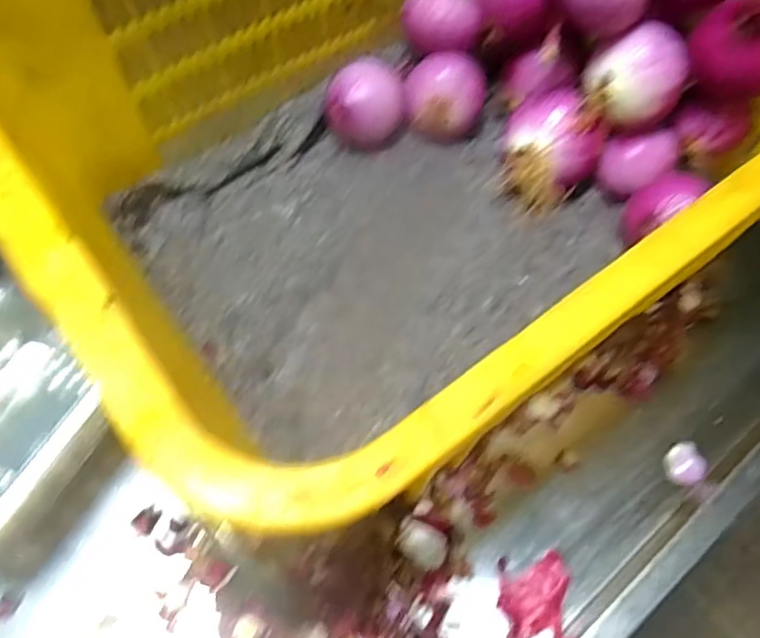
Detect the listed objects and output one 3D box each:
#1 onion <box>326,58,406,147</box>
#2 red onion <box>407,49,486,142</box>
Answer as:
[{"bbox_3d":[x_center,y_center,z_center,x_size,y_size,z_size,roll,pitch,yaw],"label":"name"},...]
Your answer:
[{"bbox_3d":[-0.014,-0.208,0.624,0.074,0.064,0.066,-9,66,-7],"label":"onion"},{"bbox_3d":[0.063,-0.218,0.631,0.081,0.075,0.068,10,65,2],"label":"red onion"}]

